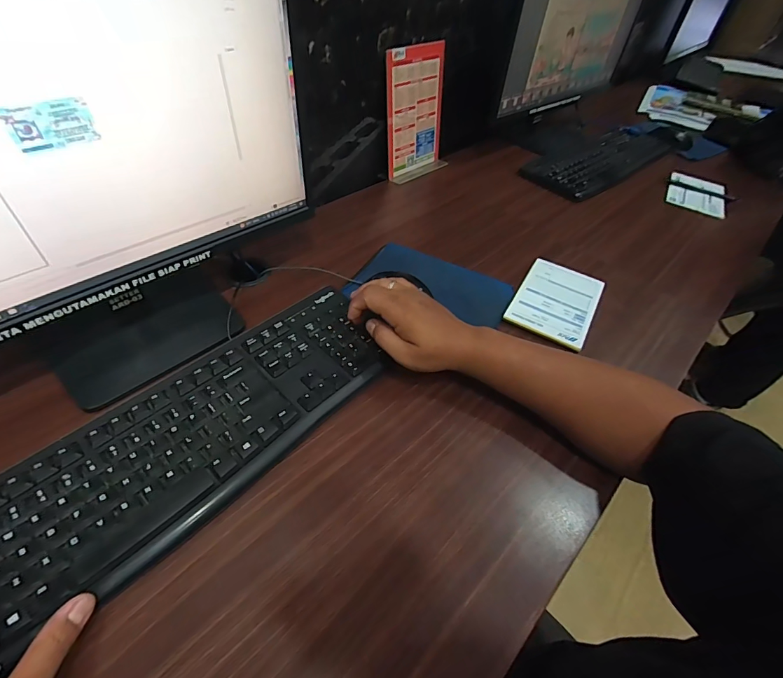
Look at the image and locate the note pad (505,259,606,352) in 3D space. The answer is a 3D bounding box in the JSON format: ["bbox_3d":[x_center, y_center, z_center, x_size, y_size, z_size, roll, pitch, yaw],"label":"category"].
[{"bbox_3d":[0.236,-0.056,0.563,0.104,0.006,0.164,27,52,16],"label":"note pad"}]

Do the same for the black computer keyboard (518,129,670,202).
[{"bbox_3d":[0.494,-0.422,0.900,0.461,0.031,0.164,-31,57,-29],"label":"black computer keyboard"}]

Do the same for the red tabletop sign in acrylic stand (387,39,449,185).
[{"bbox_3d":[0.053,-0.427,0.762,0.058,0.213,0.154,35,54,24],"label":"red tabletop sign in acrylic stand"}]

